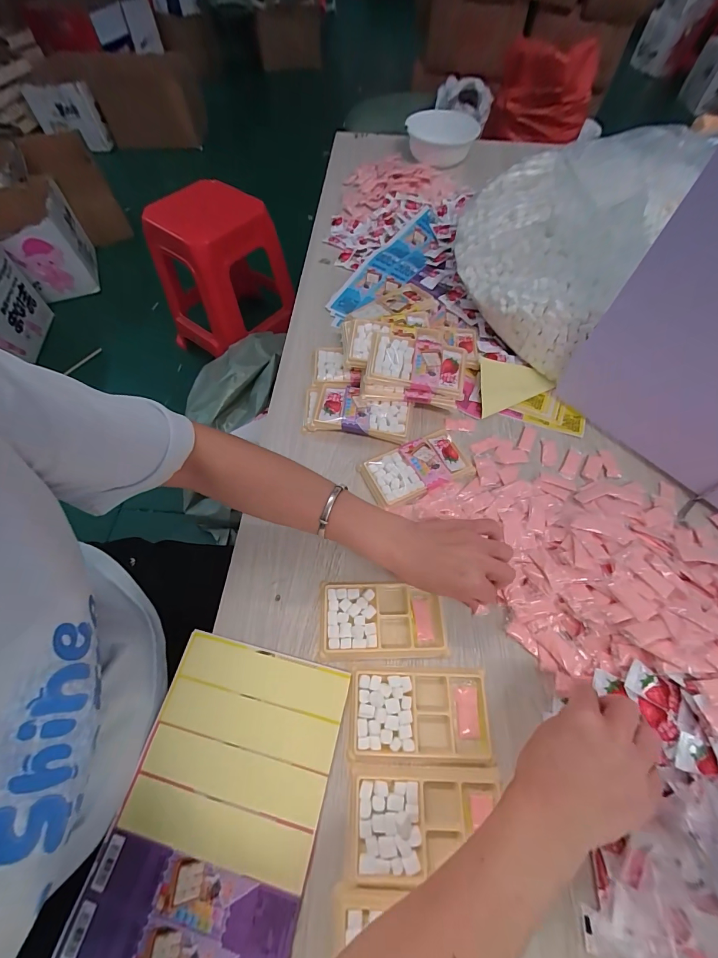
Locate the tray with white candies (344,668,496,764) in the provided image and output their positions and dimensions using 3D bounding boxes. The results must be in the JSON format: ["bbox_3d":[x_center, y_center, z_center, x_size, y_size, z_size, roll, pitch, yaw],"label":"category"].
[{"bbox_3d":[0.058,0.226,0.353,0.130,0.015,0.075,0,60,2],"label":"tray with white candies"}]

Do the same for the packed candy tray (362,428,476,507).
[{"bbox_3d":[0.075,-0.014,0.479,0.133,0.015,0.073,-22,62,-10],"label":"packed candy tray"}]

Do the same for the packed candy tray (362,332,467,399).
[{"bbox_3d":[0.081,-0.160,0.511,0.134,0.016,0.078,13,73,-1],"label":"packed candy tray"}]

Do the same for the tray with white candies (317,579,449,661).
[{"bbox_3d":[0.024,0.147,0.391,0.129,0.010,0.076,-2,60,1],"label":"tray with white candies"}]

